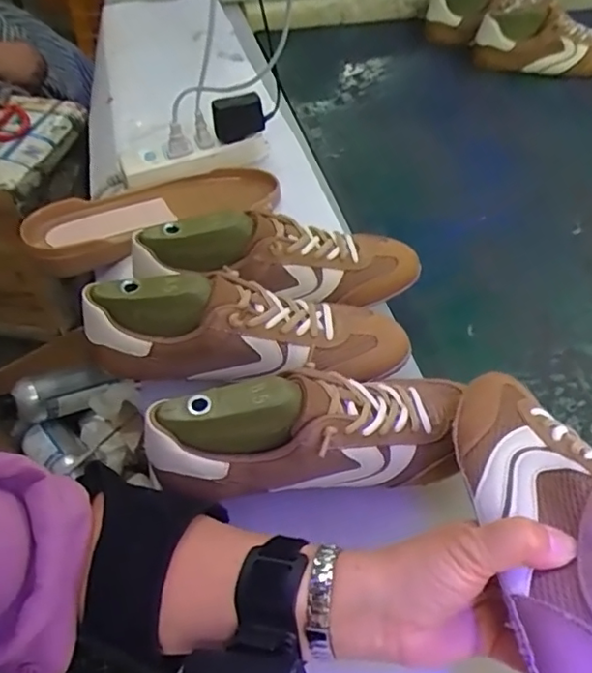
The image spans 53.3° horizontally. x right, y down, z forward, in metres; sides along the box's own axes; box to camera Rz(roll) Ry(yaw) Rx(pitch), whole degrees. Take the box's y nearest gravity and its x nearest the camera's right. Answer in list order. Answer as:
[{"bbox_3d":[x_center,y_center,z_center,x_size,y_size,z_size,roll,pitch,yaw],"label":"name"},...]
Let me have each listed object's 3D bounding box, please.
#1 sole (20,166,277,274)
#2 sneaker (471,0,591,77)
[{"bbox_3d":[-0.151,-0.138,0.647,0.277,0.041,0.100,-23,54,-21],"label":"sole"},{"bbox_3d":[0.444,-0.517,1.008,0.256,0.091,0.091,5,49,2],"label":"sneaker"}]

